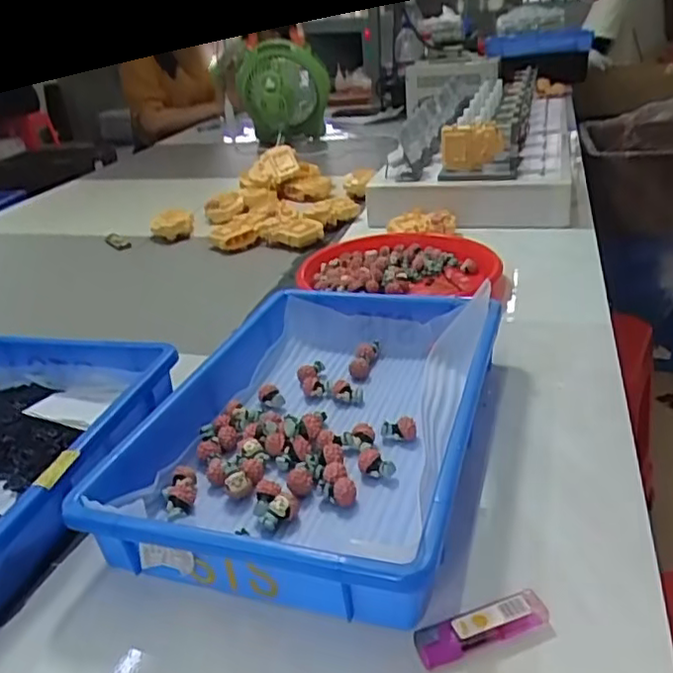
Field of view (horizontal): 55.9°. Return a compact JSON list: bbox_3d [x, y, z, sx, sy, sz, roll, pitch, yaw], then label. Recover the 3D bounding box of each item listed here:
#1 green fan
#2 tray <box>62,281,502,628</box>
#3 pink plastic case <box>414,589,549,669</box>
[{"bbox_3d":[-0.144,-0.666,1.748,0.247,0.259,0.191,-6,27,-5],"label":"green fan"},{"bbox_3d":[-0.015,0.063,0.532,0.258,0.065,0.364,6,29,18],"label":"tray"},{"bbox_3d":[0.084,0.168,0.365,0.079,0.013,0.022,-11,28,-14],"label":"pink plastic case"}]

